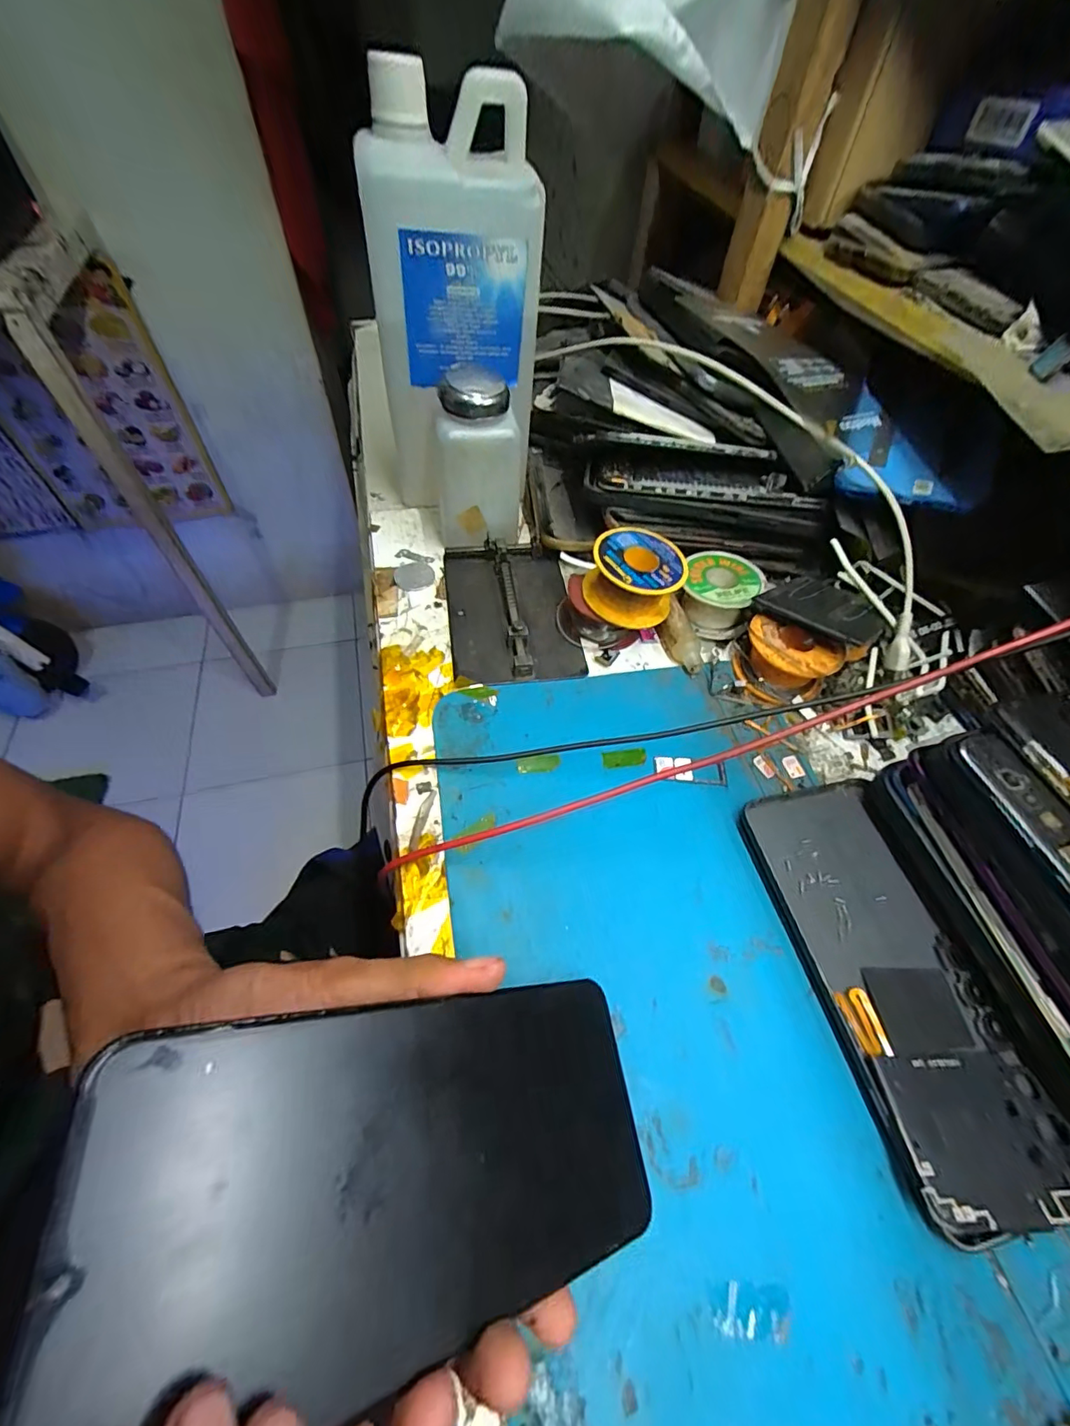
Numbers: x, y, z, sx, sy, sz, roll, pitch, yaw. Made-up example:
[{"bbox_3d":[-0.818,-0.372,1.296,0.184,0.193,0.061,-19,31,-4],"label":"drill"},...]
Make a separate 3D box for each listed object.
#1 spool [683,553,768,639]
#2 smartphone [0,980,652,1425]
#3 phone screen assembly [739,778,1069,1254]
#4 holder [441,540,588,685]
[{"bbox_3d":[0.119,-0.078,0.329,0.045,0.028,0.048,2,56,-3],"label":"spool"},{"bbox_3d":[-0.025,0.116,0.136,0.160,0.006,0.070,22,46,-37],"label":"smartphone"},{"bbox_3d":[0.151,0.107,0.215,0.070,0.016,0.162,-7,57,-9],"label":"phone screen assembly"},{"bbox_3d":[-0.015,-0.069,0.325,0.079,0.014,0.117,-5,56,-8],"label":"holder"}]

